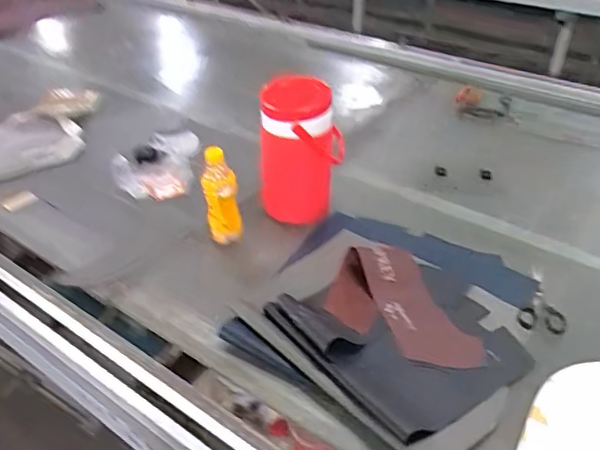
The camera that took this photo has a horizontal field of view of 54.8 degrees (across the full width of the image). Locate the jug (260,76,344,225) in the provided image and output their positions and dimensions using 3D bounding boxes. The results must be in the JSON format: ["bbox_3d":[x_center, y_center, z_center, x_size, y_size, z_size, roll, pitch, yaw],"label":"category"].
[{"bbox_3d":[0.000,-0.137,1.085,0.150,0.253,0.151,0,35,3],"label":"jug"}]

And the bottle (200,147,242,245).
[{"bbox_3d":[-0.136,-0.043,1.027,0.066,0.173,0.065,-8,36,-10],"label":"bottle"}]

